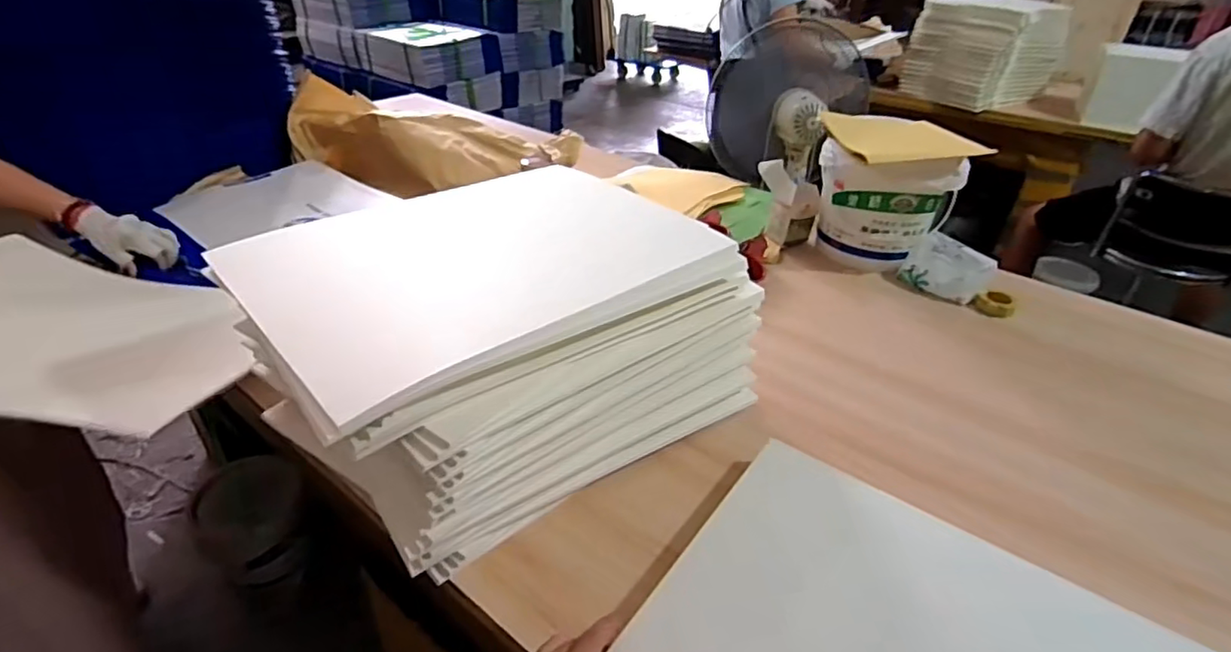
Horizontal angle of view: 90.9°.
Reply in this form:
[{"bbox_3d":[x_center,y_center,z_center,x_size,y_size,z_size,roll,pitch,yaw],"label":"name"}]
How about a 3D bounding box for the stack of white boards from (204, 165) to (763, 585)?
[{"bbox_3d":[-0.139,0.002,0.818,0.575,0.238,0.445,-26,44,-36],"label":"stack of white boards"}]

